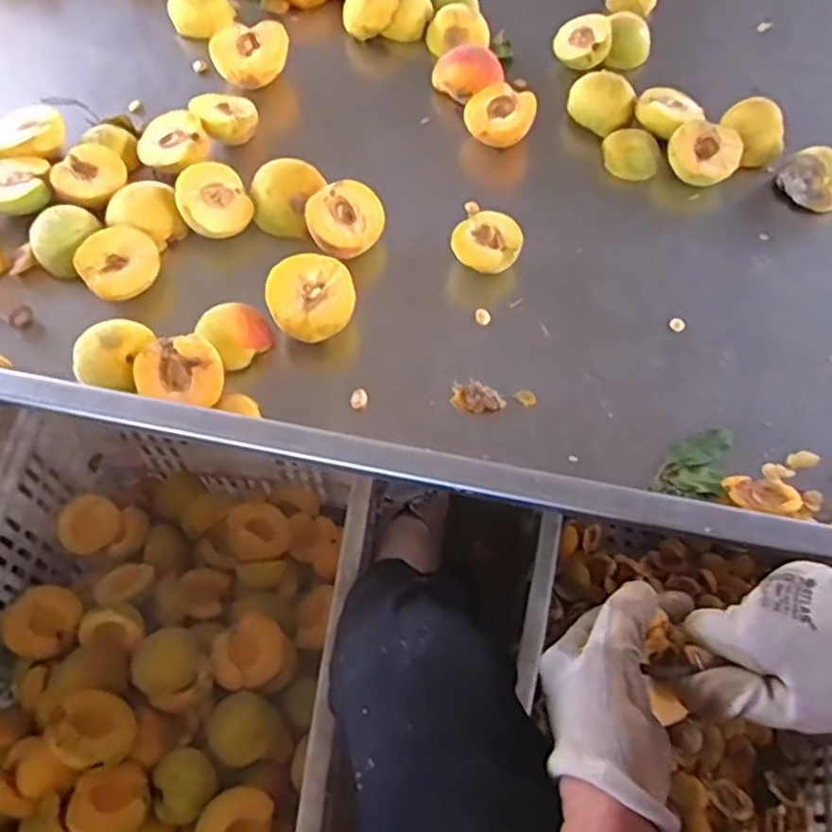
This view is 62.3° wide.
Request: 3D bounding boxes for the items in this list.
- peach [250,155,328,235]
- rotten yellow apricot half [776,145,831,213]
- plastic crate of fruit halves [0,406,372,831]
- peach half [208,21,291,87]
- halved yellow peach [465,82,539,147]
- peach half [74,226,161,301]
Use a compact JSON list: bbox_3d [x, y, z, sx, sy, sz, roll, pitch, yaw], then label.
[{"bbox_3d":[-0.110,-0.189,0.602,0.056,0.049,0.064,20,62,10],"label":"peach"},{"bbox_3d":[0.365,-0.216,0.622,0.063,0.037,0.041,32,65,16],"label":"rotten yellow apricot half"},{"bbox_3d":[-0.241,0.255,0.633,0.349,0.225,0.494,5,60,2],"label":"plastic crate of fruit halves"},{"bbox_3d":[-0.163,-0.354,0.687,0.076,0.050,0.060,-12,61,-7],"label":"peach half"},{"bbox_3d":[0.079,-0.280,0.654,0.066,0.039,0.060,9,61,5],"label":"halved yellow peach"},{"bbox_3d":[-0.239,-0.120,0.556,0.058,0.029,0.060,-29,79,-25],"label":"peach half"}]

